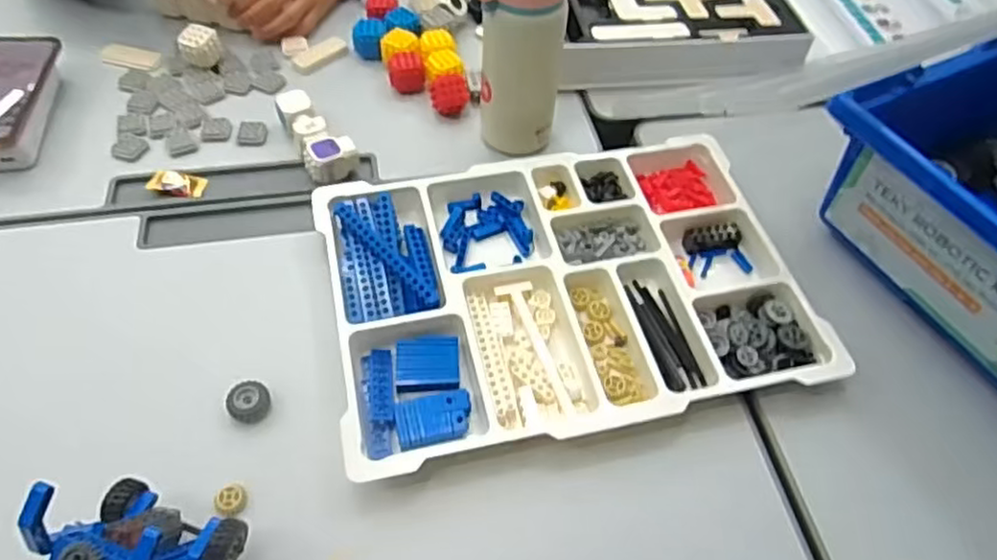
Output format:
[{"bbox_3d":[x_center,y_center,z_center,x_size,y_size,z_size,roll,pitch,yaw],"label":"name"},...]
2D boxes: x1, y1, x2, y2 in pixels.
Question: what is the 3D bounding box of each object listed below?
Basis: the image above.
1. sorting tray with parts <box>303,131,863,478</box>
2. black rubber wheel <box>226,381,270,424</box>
[{"bbox_3d":[0.052,0.003,0.567,0.368,0.034,0.262,-10,54,-11],"label":"sorting tray with parts"},{"bbox_3d":[-0.183,0.090,0.504,0.029,0.018,0.026,-13,55,-13],"label":"black rubber wheel"}]

